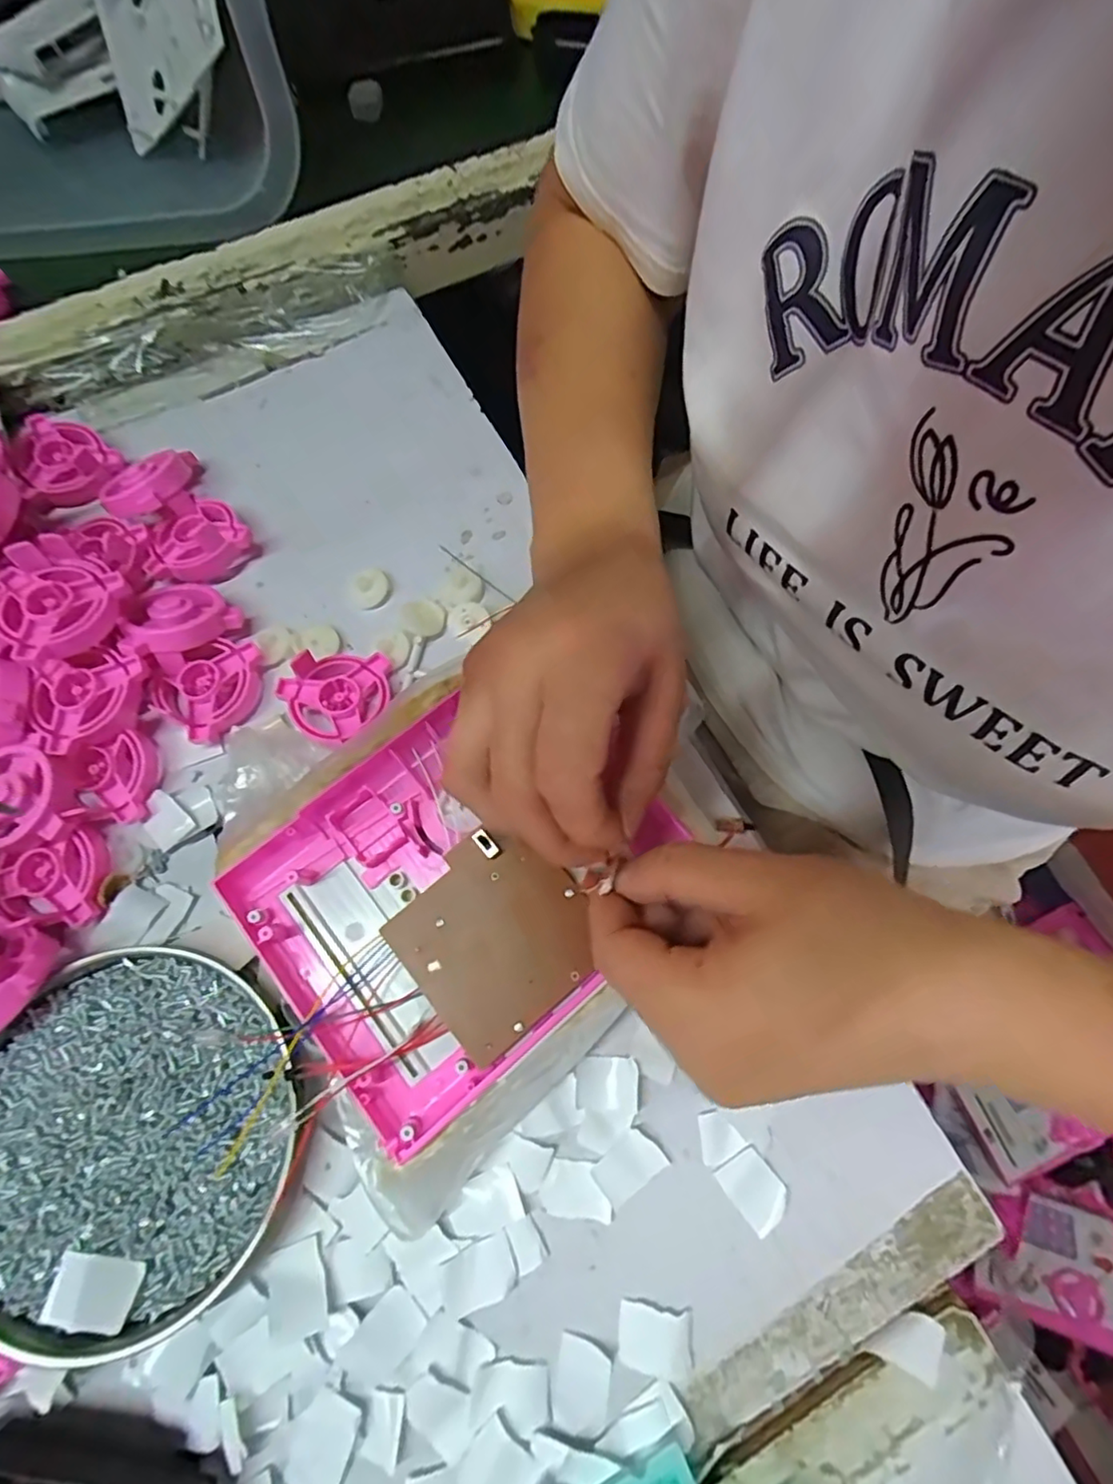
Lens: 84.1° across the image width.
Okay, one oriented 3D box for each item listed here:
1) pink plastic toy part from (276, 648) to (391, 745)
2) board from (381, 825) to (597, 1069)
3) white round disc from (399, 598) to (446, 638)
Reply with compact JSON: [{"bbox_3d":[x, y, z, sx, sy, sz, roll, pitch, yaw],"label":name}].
[{"bbox_3d":[-0.107,-0.026,0.308,0.053,0.023,0.044,-33,75,-11],"label":"pink plastic toy part"},{"bbox_3d":[-0.025,0.077,0.250,0.071,0.004,0.072,-39,77,-9],"label":"board"},{"bbox_3d":[-0.072,-0.068,0.333,0.022,0.004,0.025,-32,75,-11],"label":"white round disc"}]

